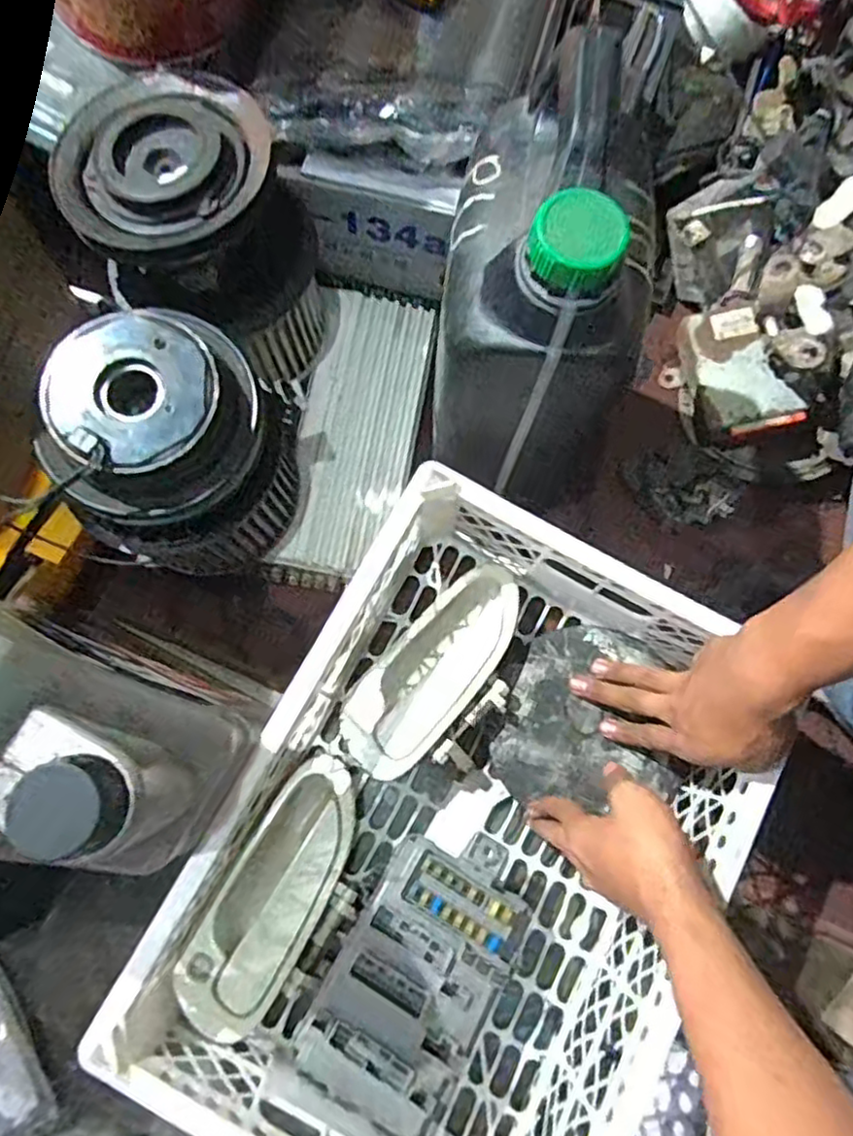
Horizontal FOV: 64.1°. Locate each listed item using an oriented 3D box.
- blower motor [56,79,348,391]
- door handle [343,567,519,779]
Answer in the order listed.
[{"bbox_3d":[-0.163,-0.242,0.523,0.154,0.182,0.147,29,77,5],"label":"blower motor"},{"bbox_3d":[0.019,0.092,0.561,0.102,0.034,0.190,42,79,8],"label":"door handle"}]

